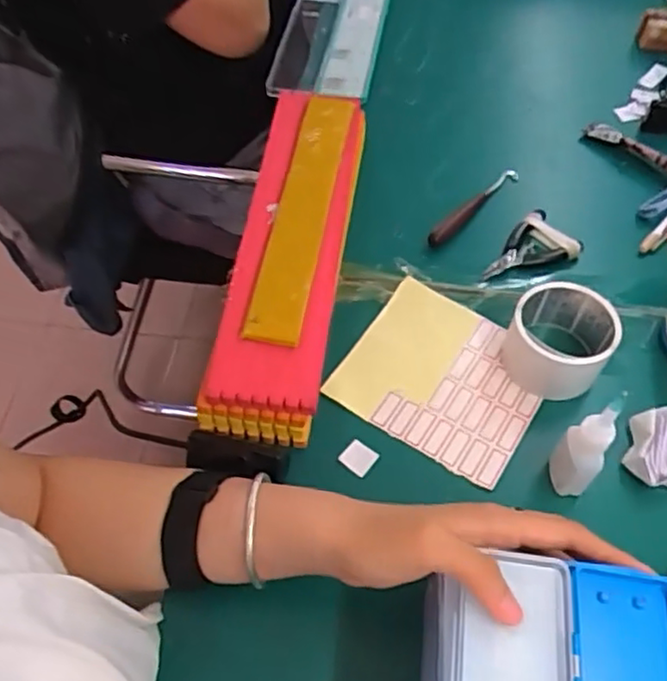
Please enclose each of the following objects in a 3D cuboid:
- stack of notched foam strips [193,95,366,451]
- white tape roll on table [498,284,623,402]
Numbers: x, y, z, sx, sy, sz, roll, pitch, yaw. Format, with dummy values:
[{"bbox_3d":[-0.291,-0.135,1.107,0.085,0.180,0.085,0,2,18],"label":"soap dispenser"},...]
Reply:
[{"bbox_3d":[-0.031,-0.088,0.570,0.091,0.070,0.347,4,55,4],"label":"stack of notched foam strips"},{"bbox_3d":[0.174,-0.001,0.516,0.074,0.056,0.072,0,55,1],"label":"white tape roll on table"}]

